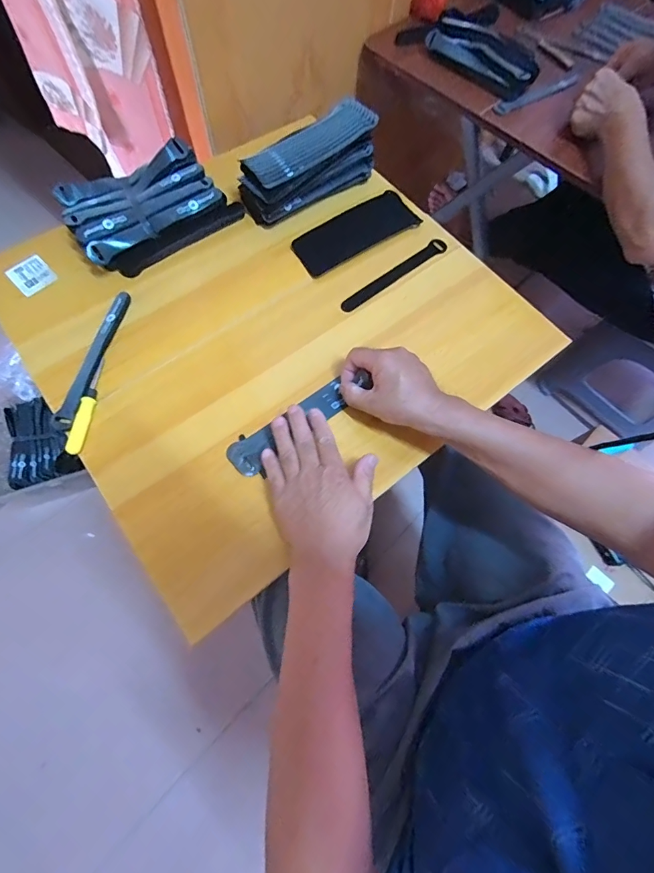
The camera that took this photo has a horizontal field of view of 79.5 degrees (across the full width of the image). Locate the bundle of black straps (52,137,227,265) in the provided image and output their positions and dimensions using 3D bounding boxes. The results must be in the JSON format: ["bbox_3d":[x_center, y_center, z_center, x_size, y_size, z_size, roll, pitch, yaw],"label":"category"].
[{"bbox_3d":[-0.262,-0.330,0.557,0.203,0.060,0.131,-34,75,-14],"label":"bundle of black straps"}]

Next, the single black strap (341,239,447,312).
[{"bbox_3d":[0.098,-0.237,0.576,0.195,0.010,0.025,-36,75,-14],"label":"single black strap"}]

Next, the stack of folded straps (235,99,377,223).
[{"bbox_3d":[-0.030,-0.407,0.583,0.206,0.075,0.079,-35,75,-14],"label":"stack of folded straps"}]

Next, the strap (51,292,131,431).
[{"bbox_3d":[-0.291,-0.098,0.494,0.026,0.016,0.193,11,69,2],"label":"strap"}]

